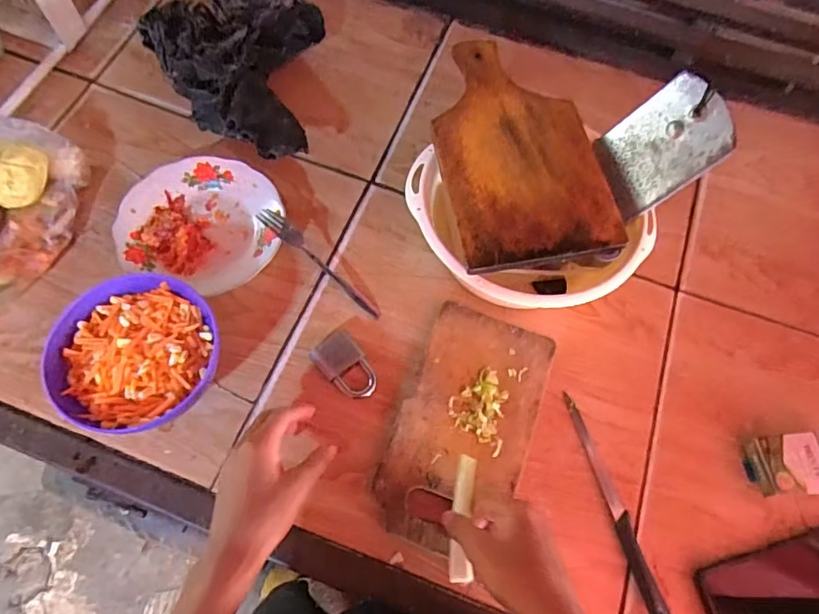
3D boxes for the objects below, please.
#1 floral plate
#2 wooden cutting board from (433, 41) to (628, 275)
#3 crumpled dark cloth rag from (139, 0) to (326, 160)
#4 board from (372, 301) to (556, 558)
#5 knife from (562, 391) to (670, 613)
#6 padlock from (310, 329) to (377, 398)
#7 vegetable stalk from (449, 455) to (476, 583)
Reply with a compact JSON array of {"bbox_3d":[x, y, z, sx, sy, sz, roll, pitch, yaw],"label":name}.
[{"bbox_3d":[-0.236,-0.096,0.620,0.175,0.035,0.162,1,66,-3],"label":"floral plate"},{"bbox_3d":[0.113,-0.180,0.579,0.164,0.013,0.293,-8,67,-7],"label":"wooden cutting board"},{"bbox_3d":[-0.220,-0.294,0.664,0.199,0.114,0.289,1,68,-3],"label":"crumpled dark cloth rag"},{"bbox_3d":[0.056,0.121,0.550,0.132,0.017,0.239,20,66,6],"label":"board"},{"bbox_3d":[0.203,0.199,0.525,0.019,0.019,0.240,-13,67,-9],"label":"knife"},{"bbox_3d":[-0.066,0.064,0.566,0.048,0.023,0.073,-40,74,-18],"label":"padlock"},{"bbox_3d":[0.047,0.183,0.468,0.019,0.011,0.105,8,55,0],"label":"vegetable stalk"}]

